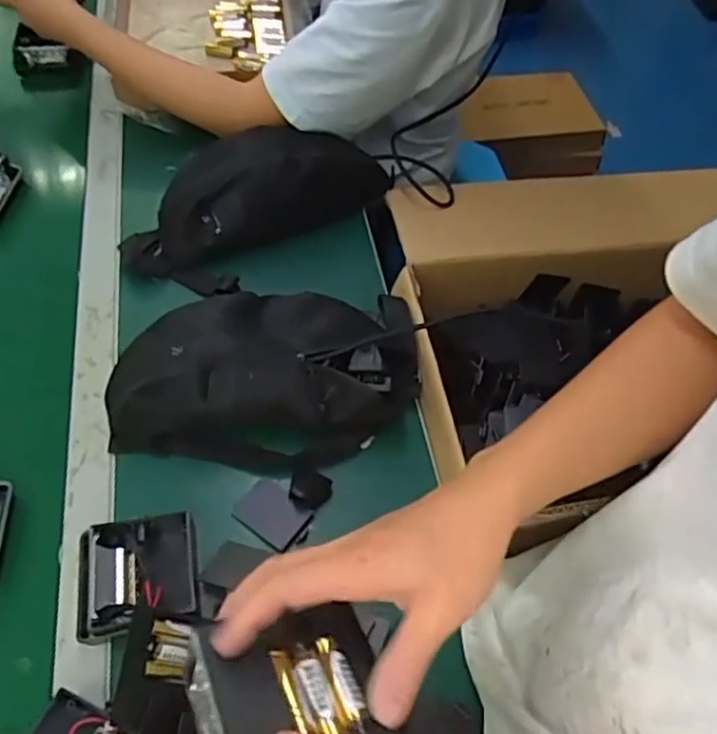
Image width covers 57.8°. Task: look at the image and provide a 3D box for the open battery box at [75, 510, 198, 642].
[{"bbox_3d":[-0.181,0.171,0.531,0.093,0.033,0.086,-10,56,-9],"label":"open battery box"}]

